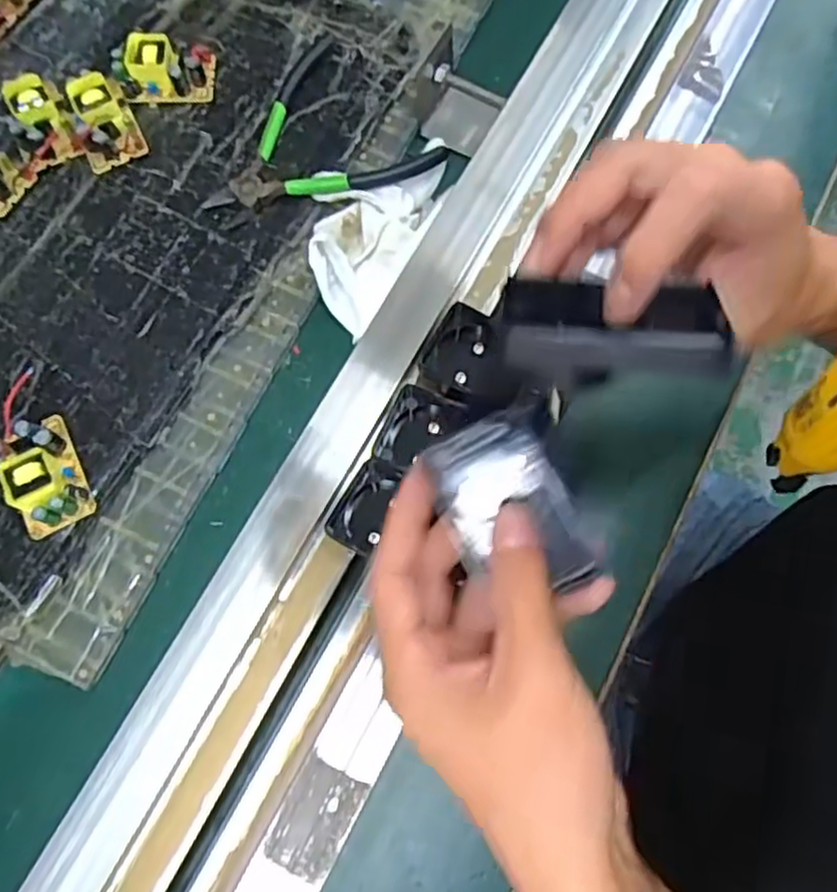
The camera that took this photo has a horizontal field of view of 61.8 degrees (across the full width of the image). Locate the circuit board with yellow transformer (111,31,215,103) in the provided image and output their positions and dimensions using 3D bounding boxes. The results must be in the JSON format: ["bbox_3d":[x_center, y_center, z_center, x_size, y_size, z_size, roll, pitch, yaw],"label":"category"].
[{"bbox_3d":[-0.167,-0.249,0.460,0.060,0.023,0.037,-4,74,-3],"label":"circuit board with yellow transformer"}]

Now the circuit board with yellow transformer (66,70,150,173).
[{"bbox_3d":[-0.202,-0.207,0.445,0.040,0.028,0.052,-25,76,-9],"label":"circuit board with yellow transformer"}]

